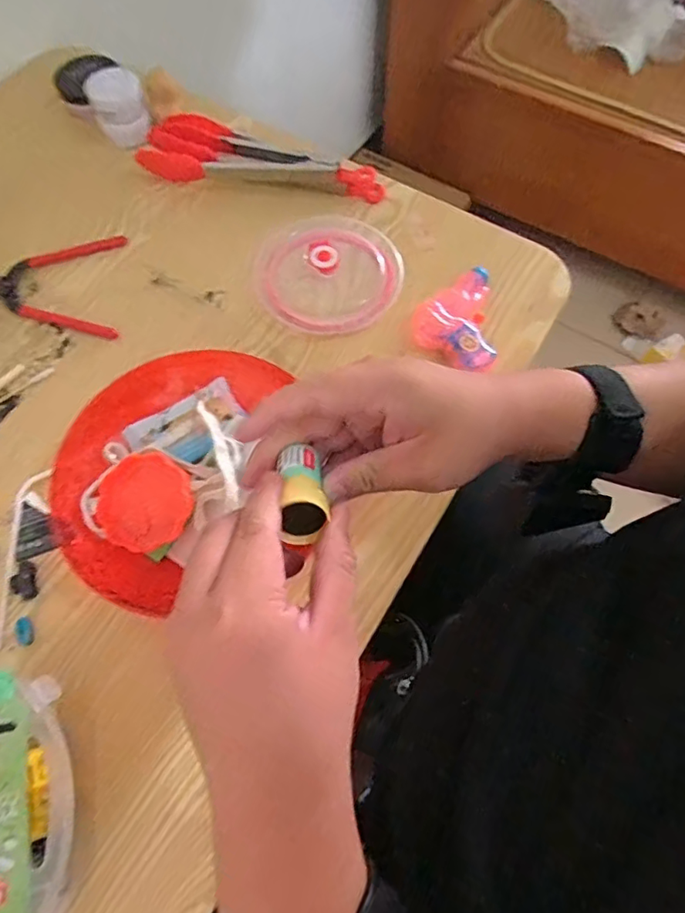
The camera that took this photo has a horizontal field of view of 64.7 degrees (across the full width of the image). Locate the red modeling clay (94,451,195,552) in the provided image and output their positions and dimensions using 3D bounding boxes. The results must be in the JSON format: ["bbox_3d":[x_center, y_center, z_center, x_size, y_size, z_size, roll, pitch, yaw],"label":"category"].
[{"bbox_3d":[-0.151,0.033,0.408,0.069,0.012,0.069,0,67,0],"label":"red modeling clay"}]

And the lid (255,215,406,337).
[{"bbox_3d":[-0.013,-0.177,0.516,0.135,0.021,0.126,0,67,0],"label":"lid"}]

